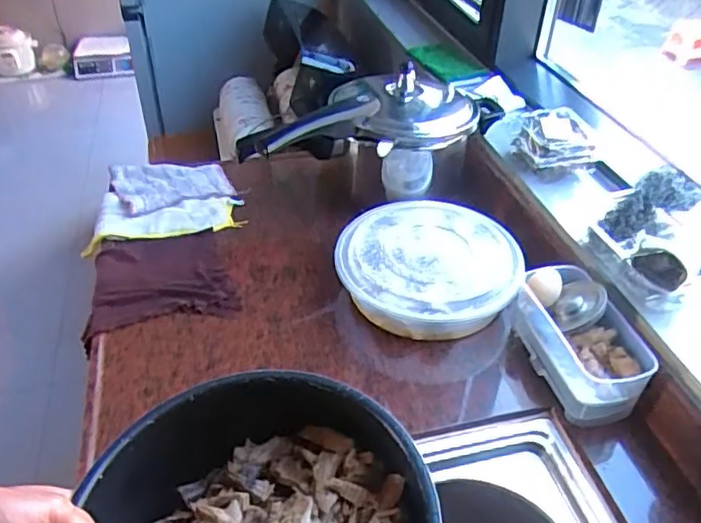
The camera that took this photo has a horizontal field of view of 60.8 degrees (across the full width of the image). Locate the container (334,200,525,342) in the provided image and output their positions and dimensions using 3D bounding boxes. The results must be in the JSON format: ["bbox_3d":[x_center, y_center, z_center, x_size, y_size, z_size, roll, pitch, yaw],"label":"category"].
[{"bbox_3d":[0.102,0.001,0.787,0.227,0.070,0.230,4,38,-3],"label":"container"}]

